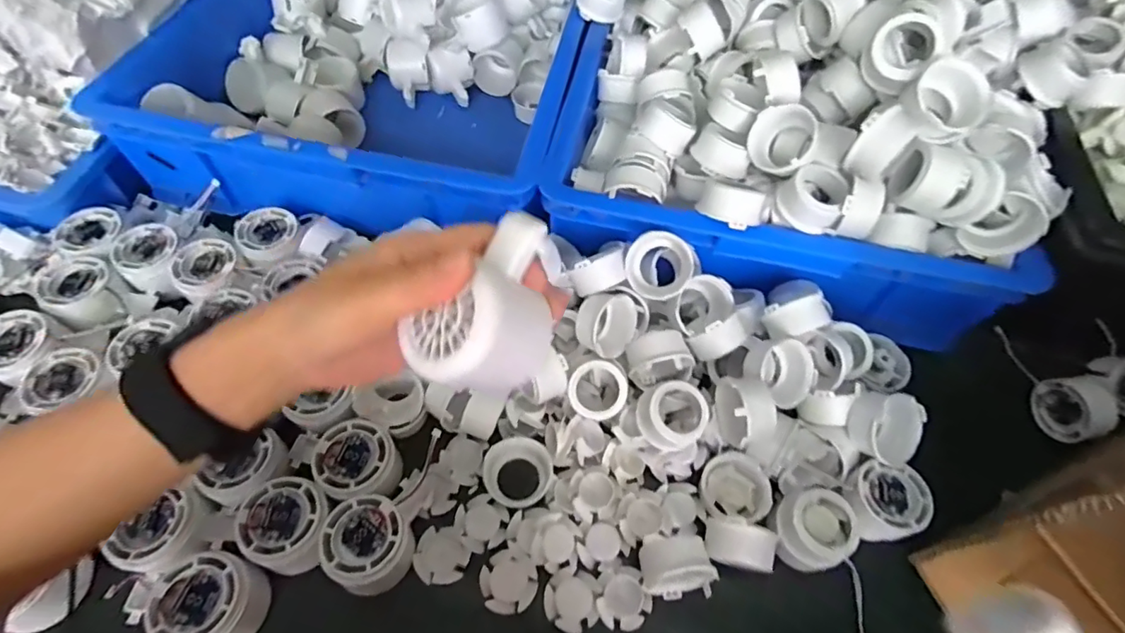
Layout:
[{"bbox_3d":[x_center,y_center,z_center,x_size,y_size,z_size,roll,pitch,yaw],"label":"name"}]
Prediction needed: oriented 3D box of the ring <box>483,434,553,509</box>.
[{"bbox_3d":[-0.036,0.124,0.435,0.053,0.016,0.055,1,60,-2],"label":"ring"}]

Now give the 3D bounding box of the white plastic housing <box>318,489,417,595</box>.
[{"bbox_3d":[-0.138,0.161,0.385,0.058,0.043,0.056,1,60,-2],"label":"white plastic housing"}]

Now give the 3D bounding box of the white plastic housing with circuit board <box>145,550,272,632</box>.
[{"bbox_3d":[-0.232,0.189,0.359,0.055,0.042,0.056,1,60,-2],"label":"white plastic housing with circuit board"}]

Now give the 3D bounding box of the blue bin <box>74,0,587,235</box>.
[{"bbox_3d":[-0.175,-0.339,0.647,0.414,0.142,0.552,11,60,3],"label":"blue bin"}]

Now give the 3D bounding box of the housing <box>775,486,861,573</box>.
[{"bbox_3d":[0.189,0.162,0.411,0.051,0.039,0.053,17,61,7],"label":"housing"}]

